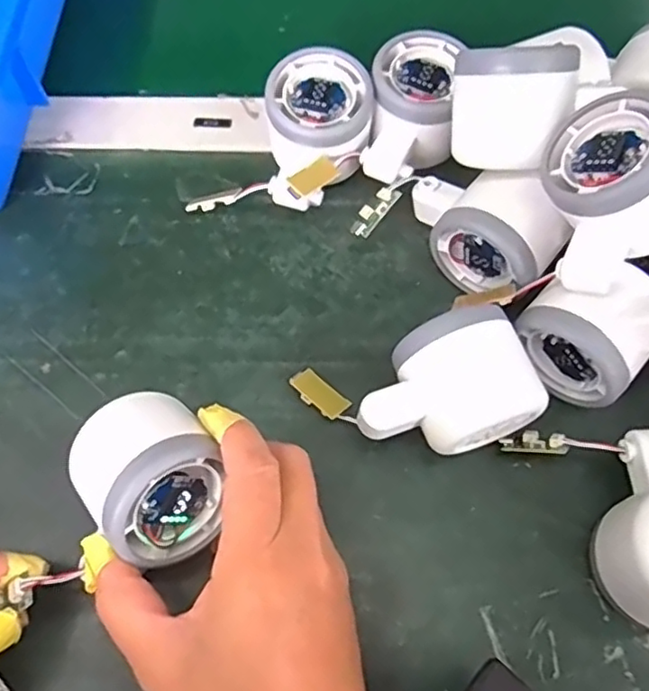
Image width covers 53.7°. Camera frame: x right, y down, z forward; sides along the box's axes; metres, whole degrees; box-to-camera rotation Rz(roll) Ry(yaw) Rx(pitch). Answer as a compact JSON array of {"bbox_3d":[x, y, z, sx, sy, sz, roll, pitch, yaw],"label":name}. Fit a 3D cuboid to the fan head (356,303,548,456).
[{"bbox_3d":[0.053,0.024,0.305,0.080,0.055,0.057,-23,68,-11],"label":"fan head"}]

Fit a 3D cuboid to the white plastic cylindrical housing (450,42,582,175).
[{"bbox_3d":[0.091,-0.114,0.313,0.055,0.043,0.054,4,65,4],"label":"white plastic cylindrical housing"}]

